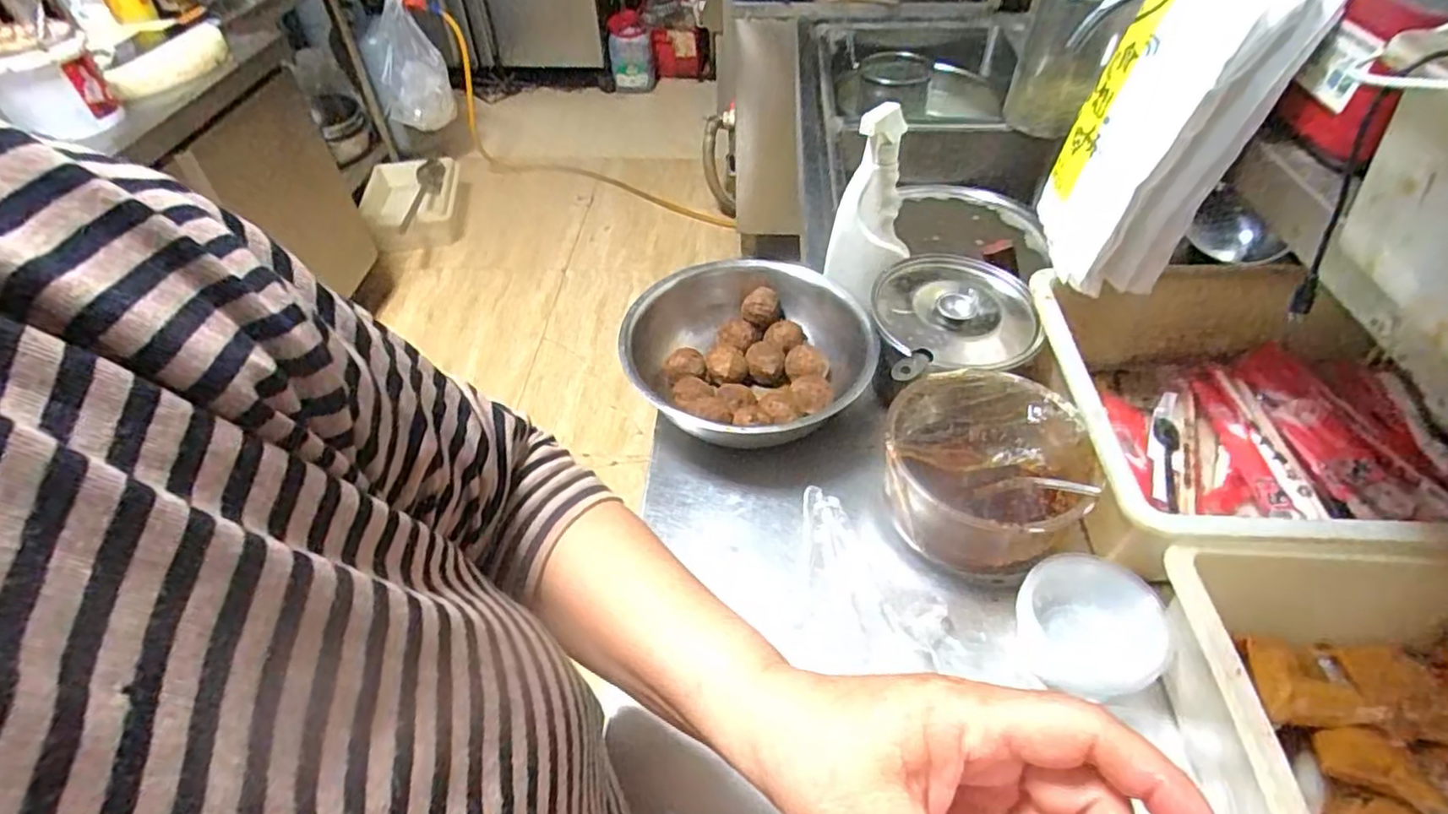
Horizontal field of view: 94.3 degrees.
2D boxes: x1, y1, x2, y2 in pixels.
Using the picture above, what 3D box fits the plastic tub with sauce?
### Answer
[{"bbox_3d":[0.229,0.058,0.606,0.166,0.091,0.167,-1,47,1],"label":"plastic tub with sauce"}]

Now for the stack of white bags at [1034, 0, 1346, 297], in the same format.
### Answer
[{"bbox_3d":[0.366,-0.250,0.576,0.083,0.289,0.147,-3,47,-1],"label":"stack of white bags"}]

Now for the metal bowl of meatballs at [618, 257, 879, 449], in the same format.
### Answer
[{"bbox_3d":[0.022,-0.057,0.731,0.247,0.075,0.254,-1,47,1],"label":"metal bowl of meatballs"}]

